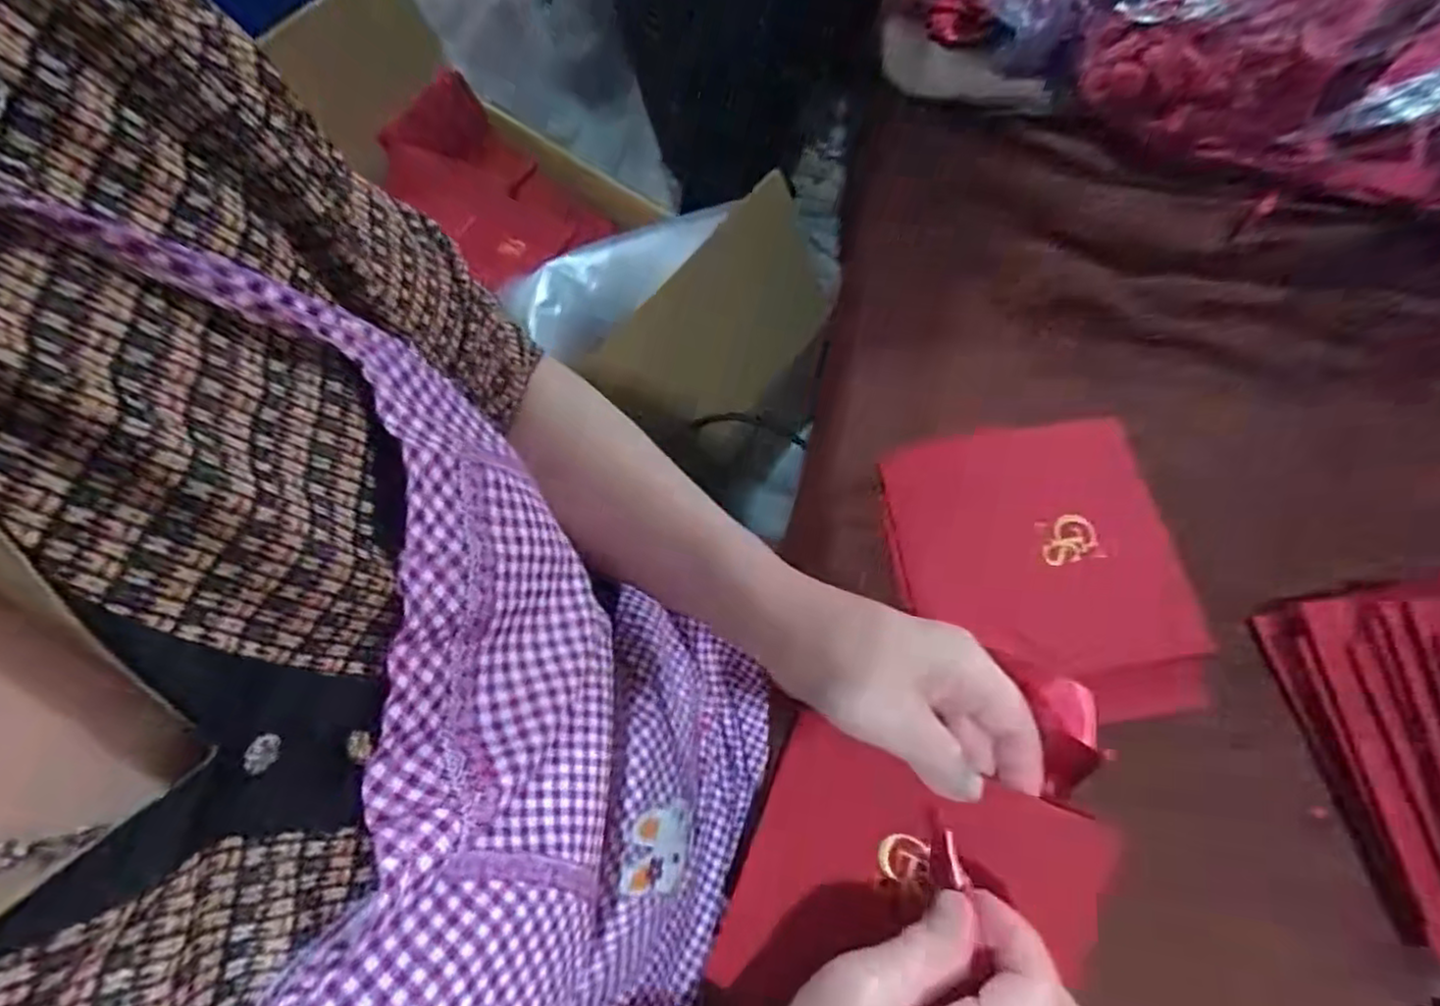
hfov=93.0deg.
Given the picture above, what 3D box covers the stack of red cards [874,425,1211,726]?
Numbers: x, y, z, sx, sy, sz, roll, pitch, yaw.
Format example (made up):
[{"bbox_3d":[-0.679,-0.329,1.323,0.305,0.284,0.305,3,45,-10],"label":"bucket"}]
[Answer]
[{"bbox_3d":[0.171,0.037,0.371,0.131,0.008,0.161,-16,78,14],"label":"stack of red cards"}]

